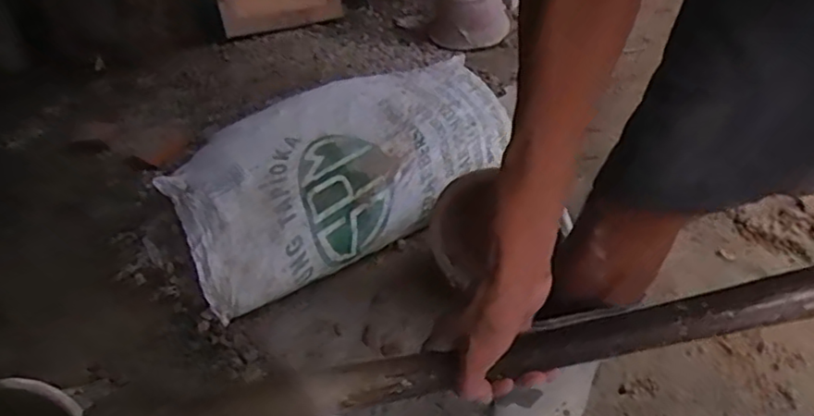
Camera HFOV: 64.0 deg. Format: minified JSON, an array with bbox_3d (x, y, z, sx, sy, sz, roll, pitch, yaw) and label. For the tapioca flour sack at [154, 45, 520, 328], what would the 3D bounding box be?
[{"bbox_3d":[-0.133,-0.109,1.369,0.719,0.136,0.407,-25,40,-17],"label":"tapioca flour sack"}]

